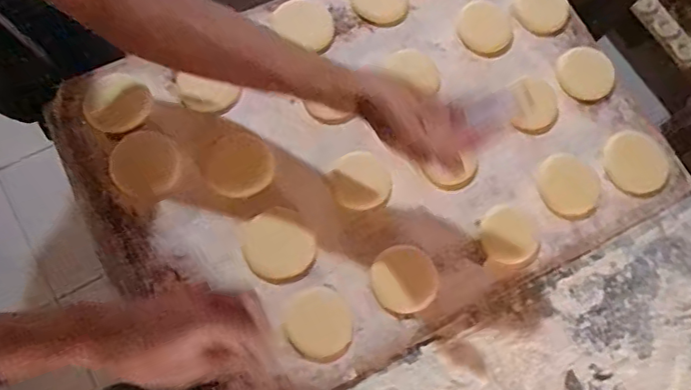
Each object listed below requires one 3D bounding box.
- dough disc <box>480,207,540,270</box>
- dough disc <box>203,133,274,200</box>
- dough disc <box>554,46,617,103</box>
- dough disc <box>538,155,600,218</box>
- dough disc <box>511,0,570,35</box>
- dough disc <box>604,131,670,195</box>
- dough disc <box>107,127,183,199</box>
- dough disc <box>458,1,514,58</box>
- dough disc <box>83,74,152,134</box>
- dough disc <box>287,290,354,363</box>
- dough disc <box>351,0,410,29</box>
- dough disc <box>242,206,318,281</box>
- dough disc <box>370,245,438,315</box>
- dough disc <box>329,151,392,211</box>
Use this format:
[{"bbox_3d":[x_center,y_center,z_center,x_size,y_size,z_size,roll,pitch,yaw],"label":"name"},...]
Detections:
[{"bbox_3d":[0.176,0.048,0.607,0.056,0.010,0.062,-27,76,-12],"label":"dough disc"},{"bbox_3d":[-0.114,-0.031,0.600,0.068,0.012,0.068,1,72,-4],"label":"dough disc"},{"bbox_3d":[0.290,-0.146,0.679,0.073,0.006,0.068,-34,78,-13],"label":"dough disc"},{"bbox_3d":[0.250,-0.012,0.626,0.068,0.010,0.067,1,72,-4],"label":"dough disc"},{"bbox_3d":[0.243,-0.232,0.696,0.067,0.008,0.077,38,74,8],"label":"dough disc"},{"bbox_3d":[0.334,-0.037,0.647,0.073,0.005,0.072,1,72,-4],"label":"dough disc"},{"bbox_3d":[-0.215,-0.034,0.599,0.069,0.004,0.072,1,72,-4],"label":"dough disc"},{"bbox_3d":[0.170,-0.203,0.686,0.063,0.007,0.071,-5,73,-5],"label":"dough disc"},{"bbox_3d":[-0.249,-0.099,0.613,0.067,0.012,0.065,1,72,-4],"label":"dough disc"},{"bbox_3d":[-0.026,0.130,0.564,0.064,0.009,0.069,1,72,-4],"label":"dough disc"},{"bbox_3d":[0.042,-0.236,0.681,0.069,0.015,0.066,1,72,-4],"label":"dough disc"},{"bbox_3d":[-0.069,0.051,0.585,0.069,0.006,0.072,1,72,-4],"label":"dough disc"},{"bbox_3d":[0.062,0.088,0.589,0.067,0.005,0.067,1,72,-4],"label":"dough disc"},{"bbox_3d":[0.016,-0.016,0.616,0.065,0.004,0.063,1,72,-4],"label":"dough disc"}]

